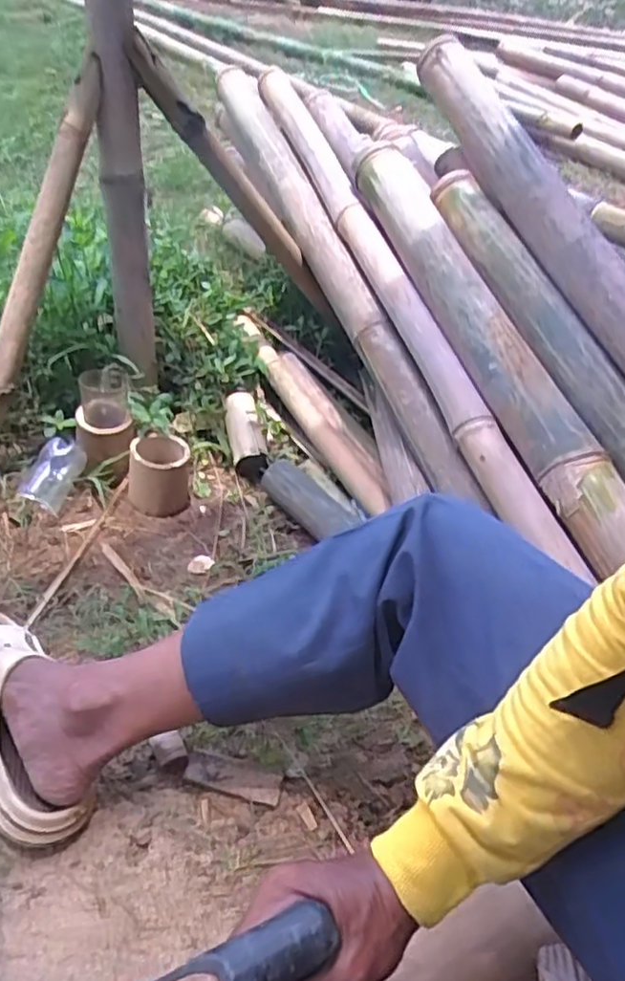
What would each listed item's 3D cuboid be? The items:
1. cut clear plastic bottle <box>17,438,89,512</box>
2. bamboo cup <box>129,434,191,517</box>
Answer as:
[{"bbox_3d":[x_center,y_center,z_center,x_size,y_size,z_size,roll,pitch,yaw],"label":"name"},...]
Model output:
[{"bbox_3d":[-0.380,-0.021,0.960,0.066,0.077,0.093,15,40,10],"label":"cut clear plastic bottle"},{"bbox_3d":[-0.226,-0.022,0.987,0.087,0.102,0.072,2,40,-7],"label":"bamboo cup"}]

